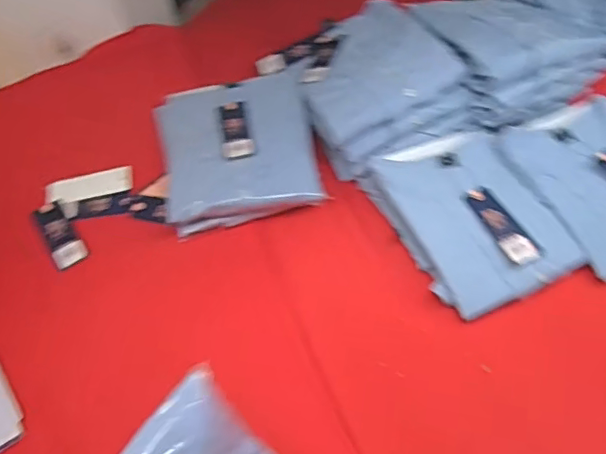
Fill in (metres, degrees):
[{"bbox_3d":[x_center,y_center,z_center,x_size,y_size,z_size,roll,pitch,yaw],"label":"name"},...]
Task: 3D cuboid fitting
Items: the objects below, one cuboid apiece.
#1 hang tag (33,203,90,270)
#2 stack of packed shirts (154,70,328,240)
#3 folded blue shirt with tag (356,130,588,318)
[{"bbox_3d":[-0.359,0.010,0.826,0.045,0.009,0.121,-31,60,-15],"label":"hang tag"},{"bbox_3d":[-0.104,-0.122,0.848,0.233,0.068,0.260,-10,57,-3],"label":"stack of packed shirts"},{"bbox_3d":[0.234,-0.016,0.776,0.210,0.040,0.255,-23,59,-11],"label":"folded blue shirt with tag"}]

